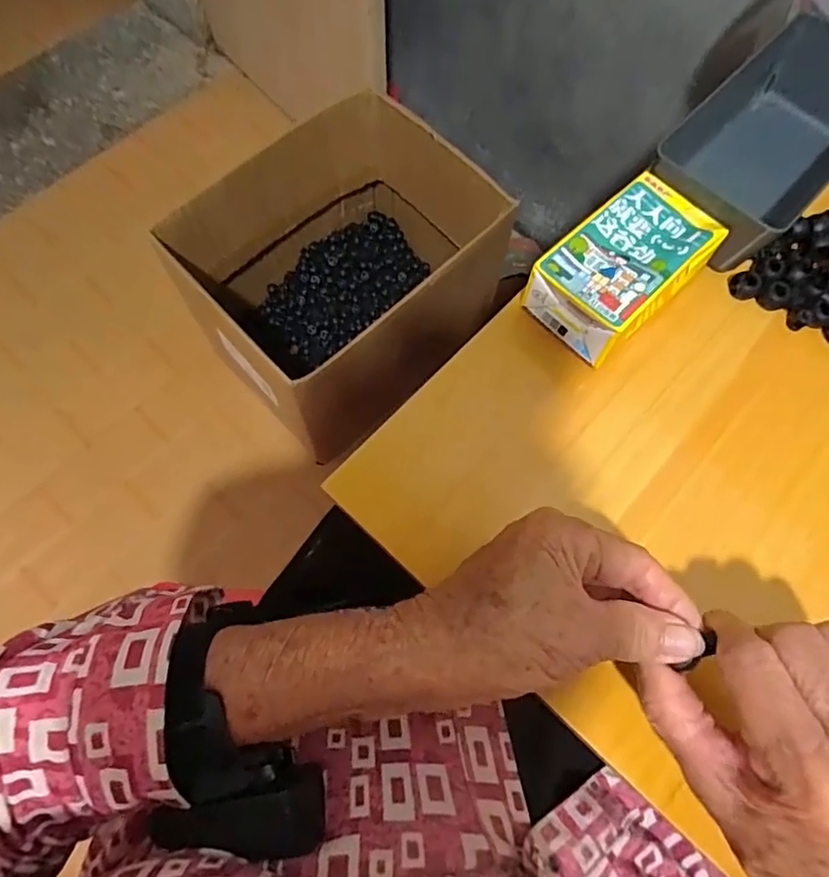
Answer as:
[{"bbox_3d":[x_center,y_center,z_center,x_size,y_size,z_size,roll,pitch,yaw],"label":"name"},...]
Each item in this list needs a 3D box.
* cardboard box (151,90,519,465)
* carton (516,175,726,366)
[{"bbox_3d":[-0.093,-0.218,0.785,0.355,0.270,0.299,-41,78,-15],"label":"cardboard box"},{"bbox_3d":[0.126,-0.103,0.343,0.108,0.045,0.064,-42,76,-14],"label":"carton"}]

